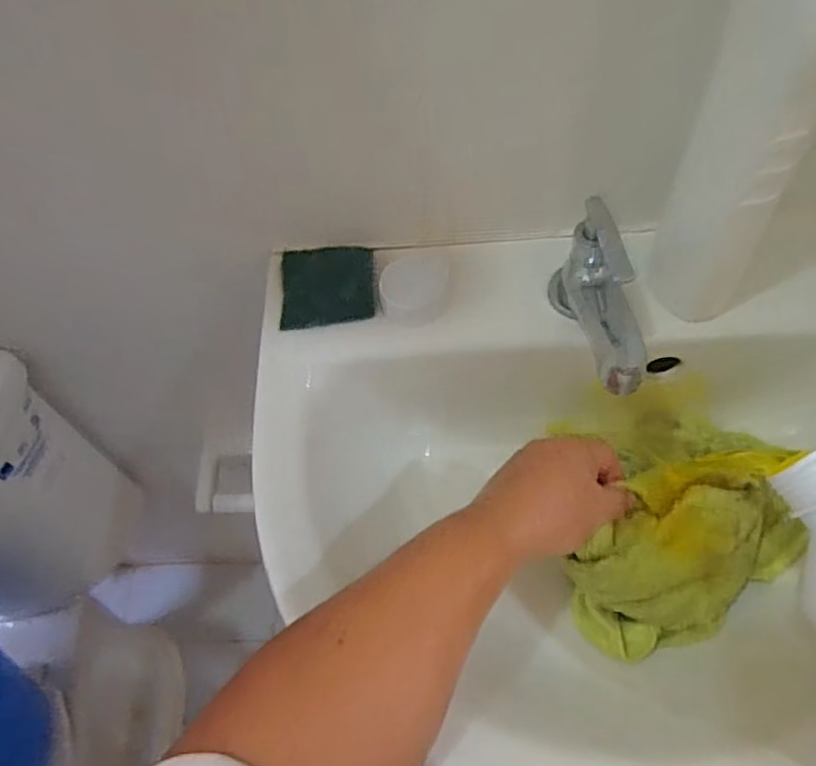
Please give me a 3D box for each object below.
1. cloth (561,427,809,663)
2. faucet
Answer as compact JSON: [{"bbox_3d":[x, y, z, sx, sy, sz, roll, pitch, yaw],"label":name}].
[{"bbox_3d":[0.186,0.107,0.425,0.153,0.086,0.103,-20,60,-9],"label":"cloth"},{"bbox_3d":[0.132,-0.044,0.414,0.048,0.073,0.125,-7,59,-1],"label":"faucet"}]

